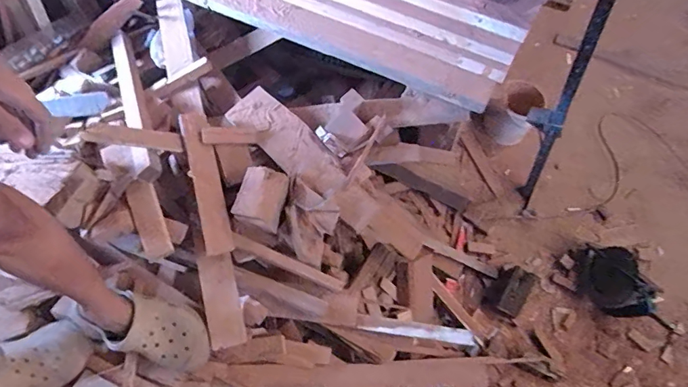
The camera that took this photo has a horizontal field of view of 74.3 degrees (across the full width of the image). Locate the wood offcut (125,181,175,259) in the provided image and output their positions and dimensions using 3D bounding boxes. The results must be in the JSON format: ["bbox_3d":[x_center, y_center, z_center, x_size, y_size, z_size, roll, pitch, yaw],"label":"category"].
[{"bbox_3d":[-0.384,0.047,0.894,0.051,0.017,0.164,-22,68,-13],"label":"wood offcut"}]

